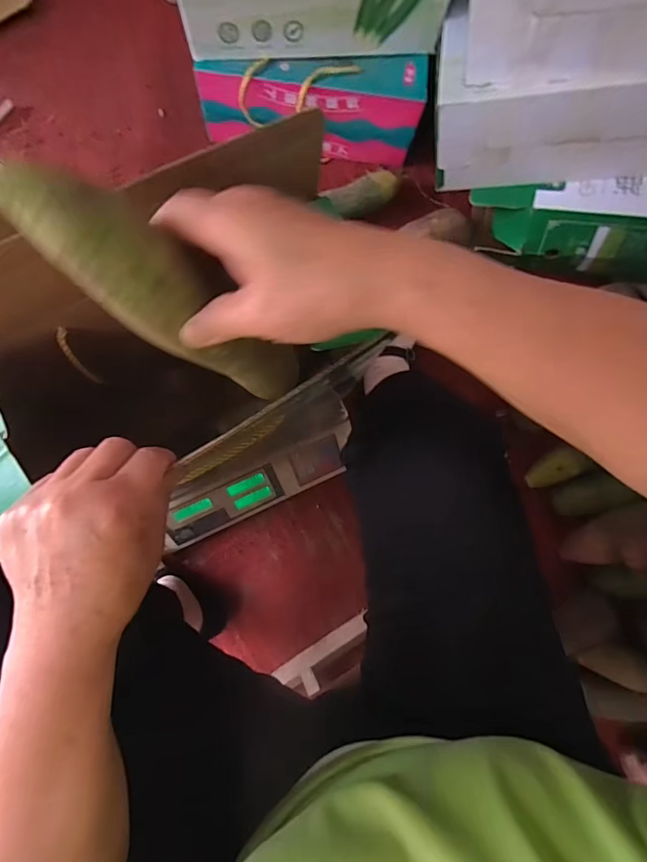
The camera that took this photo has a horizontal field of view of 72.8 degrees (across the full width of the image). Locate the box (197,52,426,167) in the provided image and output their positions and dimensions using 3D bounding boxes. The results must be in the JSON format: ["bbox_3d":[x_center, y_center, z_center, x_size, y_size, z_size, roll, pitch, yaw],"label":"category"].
[{"bbox_3d":[-0.018,-0.500,0.685,0.331,0.132,0.077,0,87,-1],"label":"box"}]

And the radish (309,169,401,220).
[{"bbox_3d":[0.061,-0.385,0.725,0.136,0.043,0.050,-20,86,-5],"label":"radish"}]

